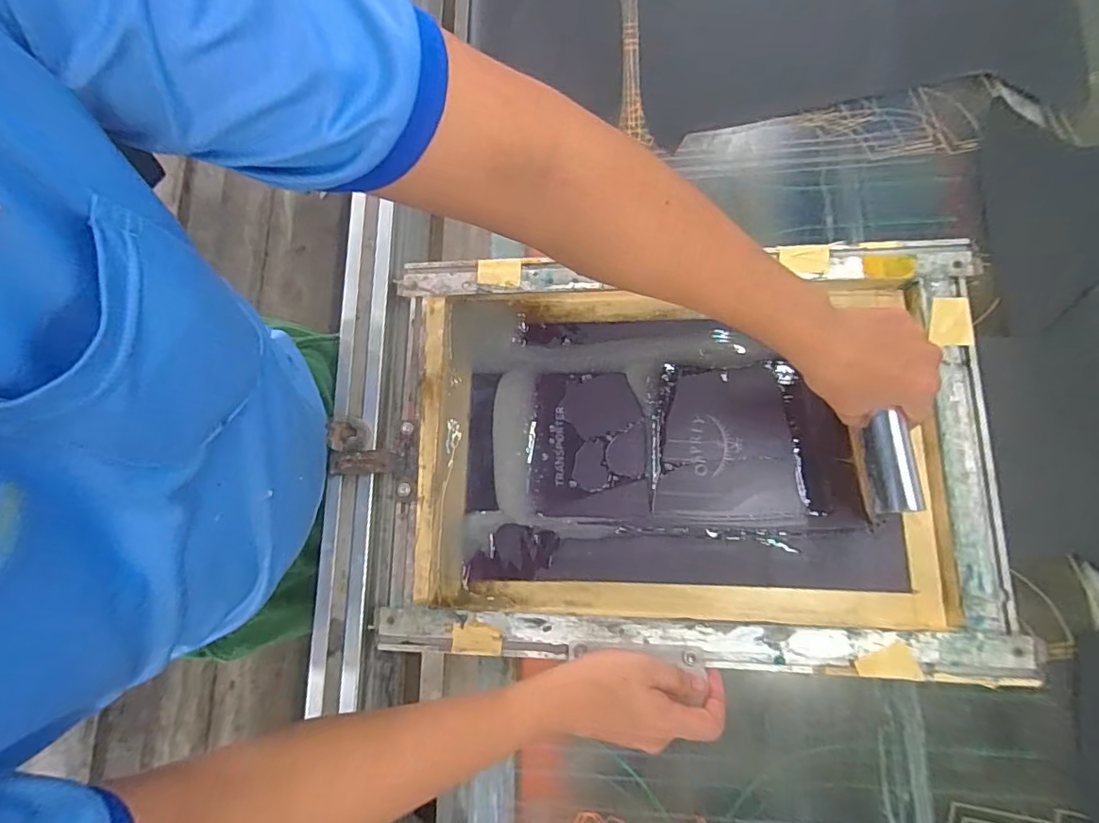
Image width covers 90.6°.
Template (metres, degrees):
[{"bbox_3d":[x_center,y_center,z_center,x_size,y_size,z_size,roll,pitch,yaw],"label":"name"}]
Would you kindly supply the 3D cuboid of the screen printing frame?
[{"bbox_3d":[0.116,0.037,0.529,0.546,0.032,0.383,-2,79,8],"label":"screen printing frame"}]

